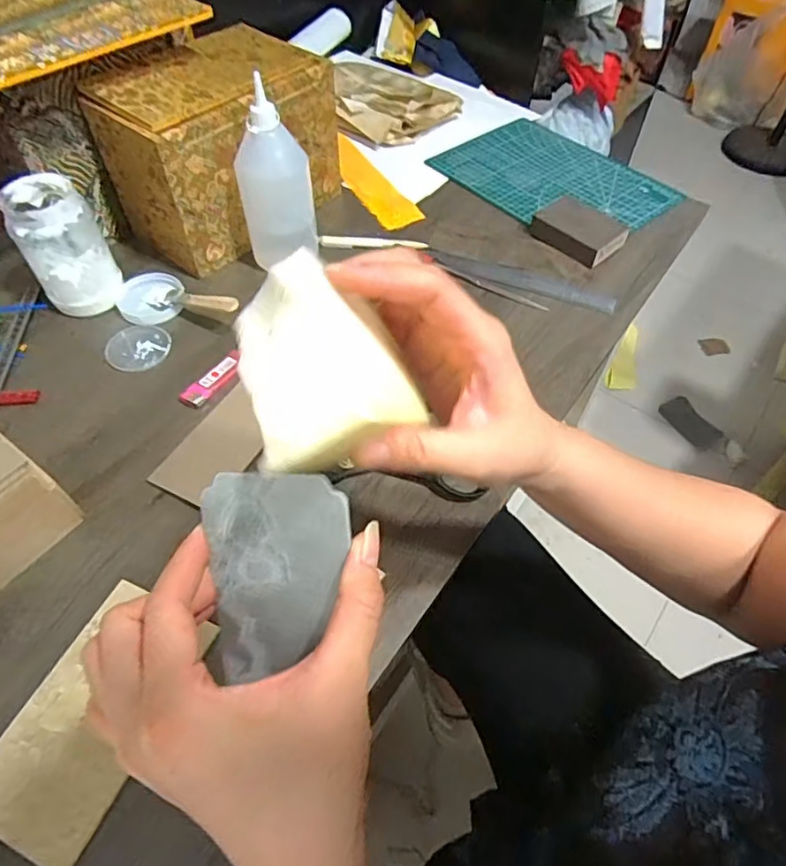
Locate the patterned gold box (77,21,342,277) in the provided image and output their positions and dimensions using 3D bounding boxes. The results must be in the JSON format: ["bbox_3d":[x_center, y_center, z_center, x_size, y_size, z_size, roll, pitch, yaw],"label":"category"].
[{"bbox_3d":[-0.193,-0.331,0.646,0.129,0.173,0.238,37,61,23],"label":"patterned gold box"}]

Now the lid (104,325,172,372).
[{"bbox_3d":[-0.260,-0.090,0.572,0.056,0.013,0.061,1,54,-1],"label":"lid"}]

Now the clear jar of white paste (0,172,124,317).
[{"bbox_3d":[-0.339,-0.193,0.578,0.075,0.124,0.072,-21,57,-16],"label":"clear jar of white paste"}]

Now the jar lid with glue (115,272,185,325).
[{"bbox_3d":[-0.269,-0.150,0.616,0.067,0.016,0.074,-12,55,-10],"label":"jar lid with glue"}]

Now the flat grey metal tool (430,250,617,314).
[{"bbox_3d":[0.153,-0.183,0.661,0.219,0.005,0.037,18,54,9],"label":"flat grey metal tool"}]

